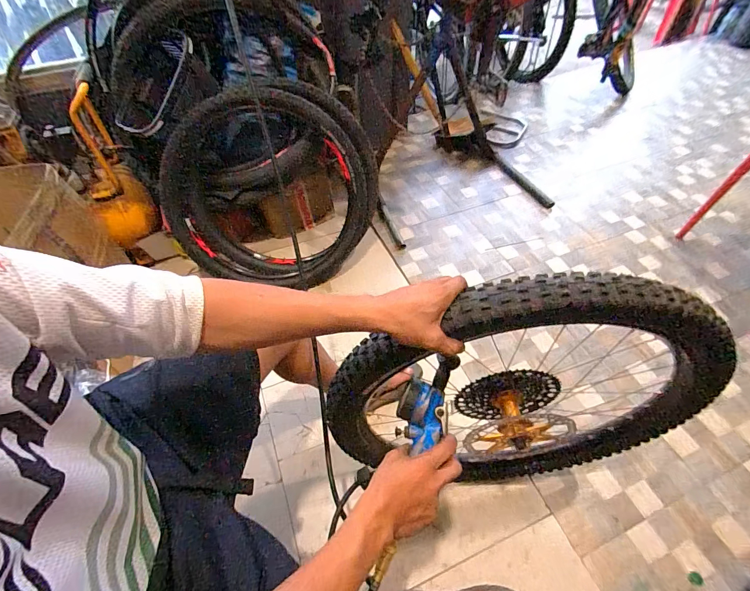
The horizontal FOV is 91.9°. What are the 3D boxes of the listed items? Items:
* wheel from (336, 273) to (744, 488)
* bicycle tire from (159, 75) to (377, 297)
[{"bbox_3d":[0.260,0.222,0.684,0.657,0.665,0.095,-2,52,-1],"label":"wheel"},{"bbox_3d":[-0.362,-0.411,1.320,0.765,0.656,0.111,3,26,-14],"label":"bicycle tire"}]

